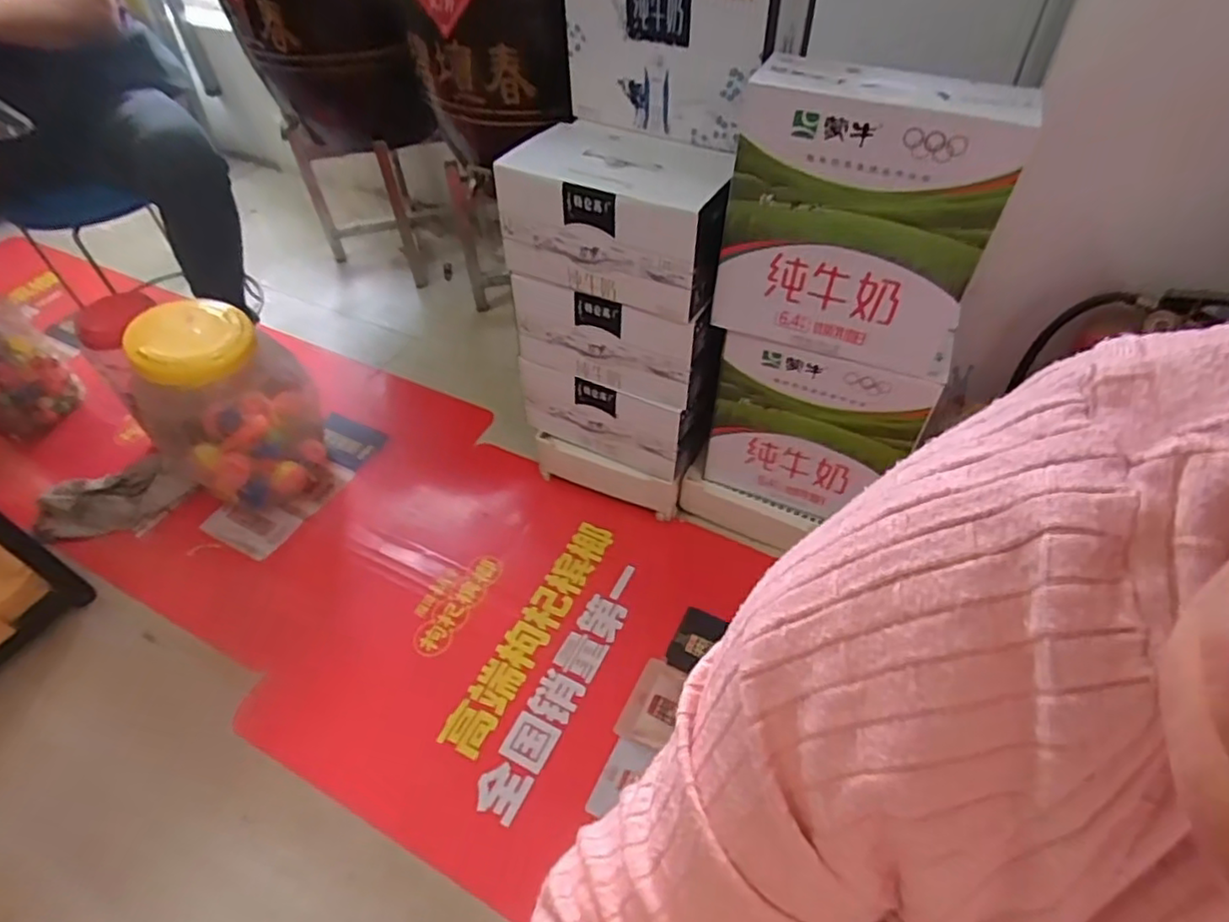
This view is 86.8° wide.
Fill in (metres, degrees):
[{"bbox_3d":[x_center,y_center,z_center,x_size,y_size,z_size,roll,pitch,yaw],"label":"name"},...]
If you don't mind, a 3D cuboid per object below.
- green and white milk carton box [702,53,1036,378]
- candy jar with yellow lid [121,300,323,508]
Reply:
[{"bbox_3d":[0.269,-0.262,0.723,0.278,0.277,0.099,16,51,15],"label":"green and white milk carton box"},{"bbox_3d":[-0.621,-0.099,1.064,0.180,0.334,0.220,-11,49,-8],"label":"candy jar with yellow lid"}]

